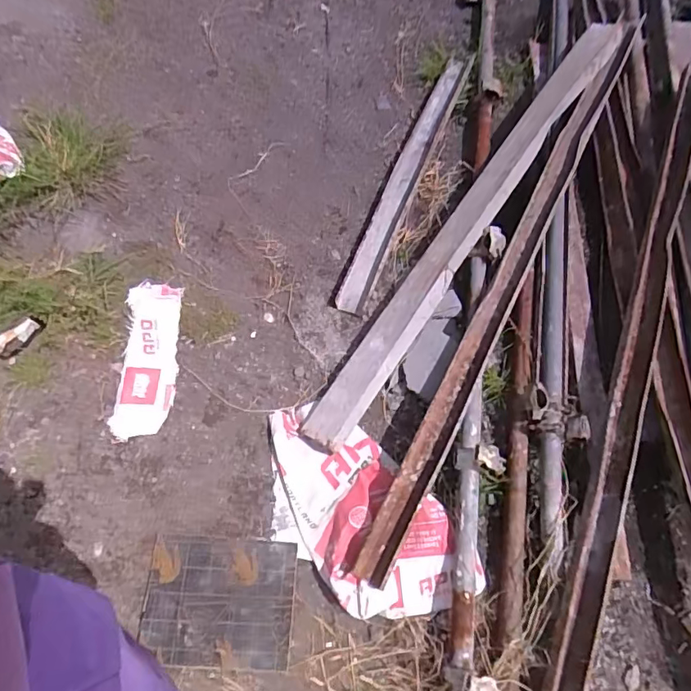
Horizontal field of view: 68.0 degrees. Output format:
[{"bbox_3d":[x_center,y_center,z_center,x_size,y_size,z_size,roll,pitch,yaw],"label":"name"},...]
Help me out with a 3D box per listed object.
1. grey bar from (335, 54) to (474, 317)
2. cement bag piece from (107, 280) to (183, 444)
[{"bbox_3d":[0.193,-0.533,1.593,0.093,0.043,1.014,21,68,8],"label":"grey bar"},{"bbox_3d":[-0.512,0.027,1.333,0.146,0.015,0.422,-2,67,-2],"label":"cement bag piece"}]

